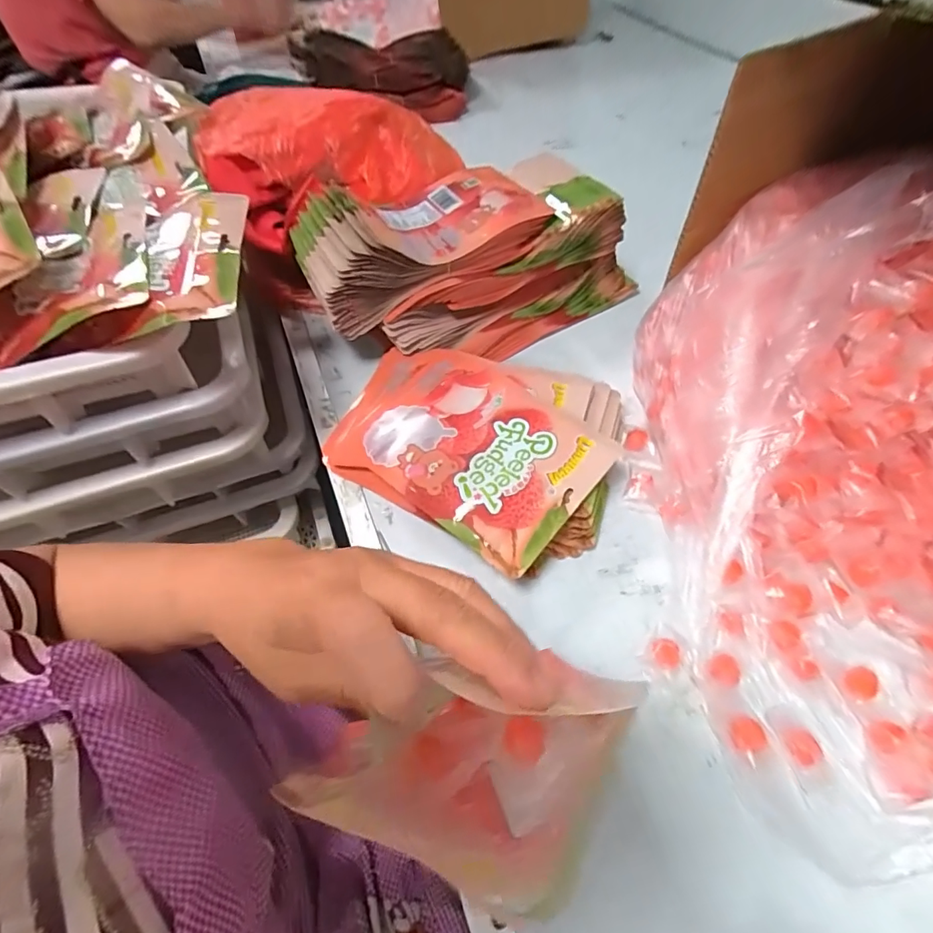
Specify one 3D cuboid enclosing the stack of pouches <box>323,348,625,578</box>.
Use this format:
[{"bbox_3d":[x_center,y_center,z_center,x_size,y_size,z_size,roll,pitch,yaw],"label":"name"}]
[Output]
[{"bbox_3d":[0.000,-0.019,0.449,0.263,0.052,0.199,17,57,10],"label":"stack of pouches"}]

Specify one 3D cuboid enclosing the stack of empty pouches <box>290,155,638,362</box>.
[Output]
[{"bbox_3d":[0.006,-0.246,0.555,0.363,0.118,0.209,-23,58,-14],"label":"stack of empty pouches"}]

